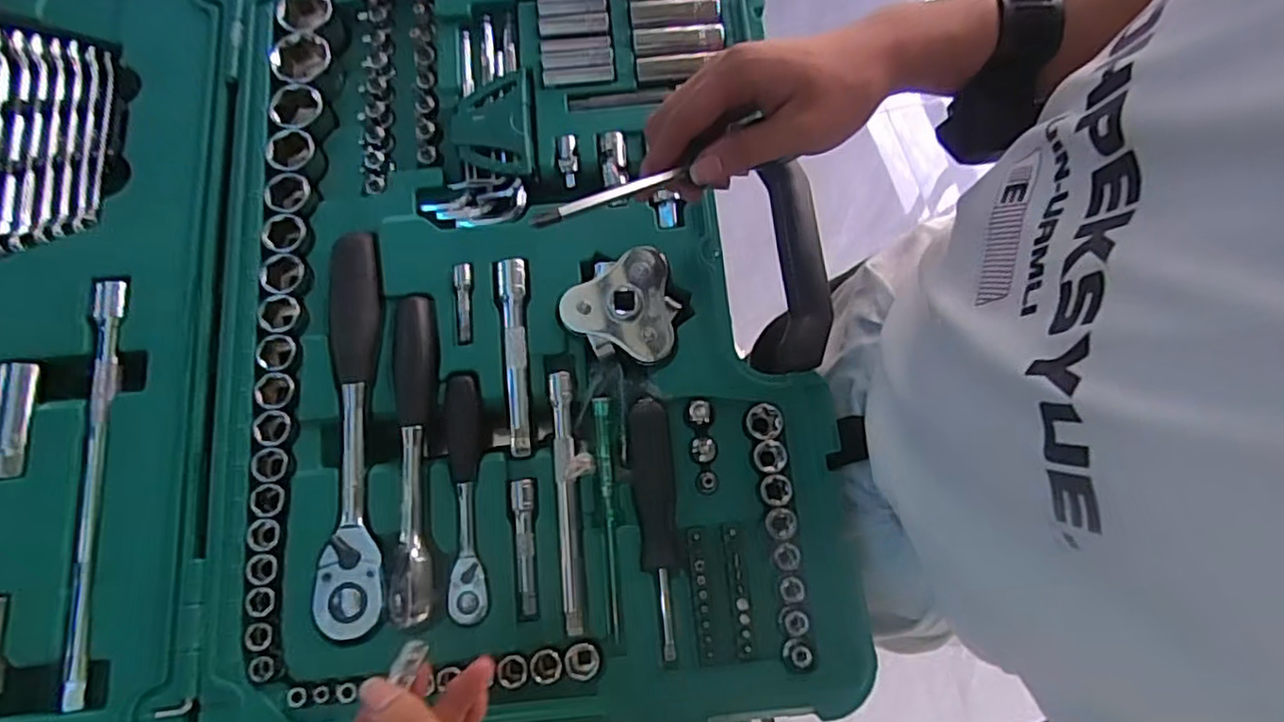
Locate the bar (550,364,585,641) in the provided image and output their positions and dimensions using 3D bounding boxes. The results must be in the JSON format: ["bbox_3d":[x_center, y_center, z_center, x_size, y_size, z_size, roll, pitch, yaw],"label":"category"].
[{"bbox_3d":[-0.044,0.081,0.402,0.012,0.010,0.150,-5,76,-2],"label":"bar"}]

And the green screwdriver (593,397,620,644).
[{"bbox_3d":[-0.020,0.091,0.403,0.010,0.006,0.139,-5,76,-2],"label":"green screwdriver"}]

